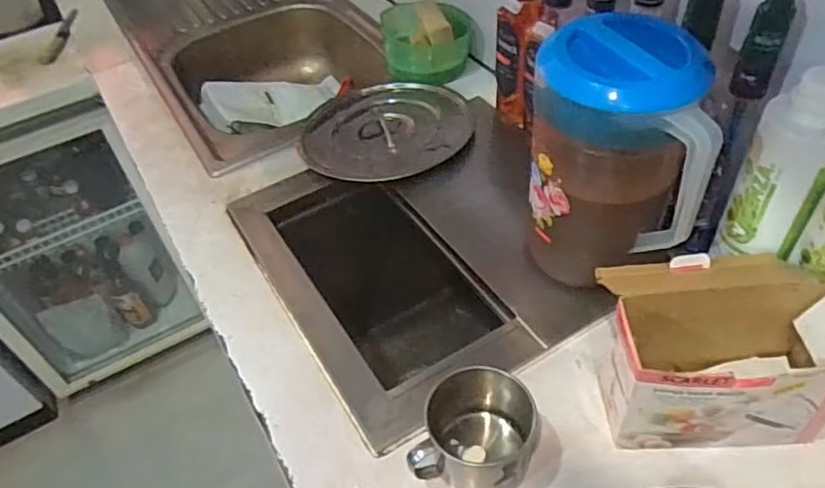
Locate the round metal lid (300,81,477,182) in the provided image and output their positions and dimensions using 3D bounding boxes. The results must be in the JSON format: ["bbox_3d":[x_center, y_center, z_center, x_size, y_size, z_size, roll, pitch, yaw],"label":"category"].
[{"bbox_3d":[-0.042,-0.177,0.937,0.251,0.037,0.251,-3,47,3],"label":"round metal lid"}]

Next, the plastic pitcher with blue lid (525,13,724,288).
[{"bbox_3d":[0.197,-0.068,0.624,0.155,0.268,0.144,8,48,13],"label":"plastic pitcher with blue lid"}]

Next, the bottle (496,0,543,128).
[{"bbox_3d":[0.154,-0.296,0.864,0.053,0.258,0.068,-33,53,-24],"label":"bottle"}]

